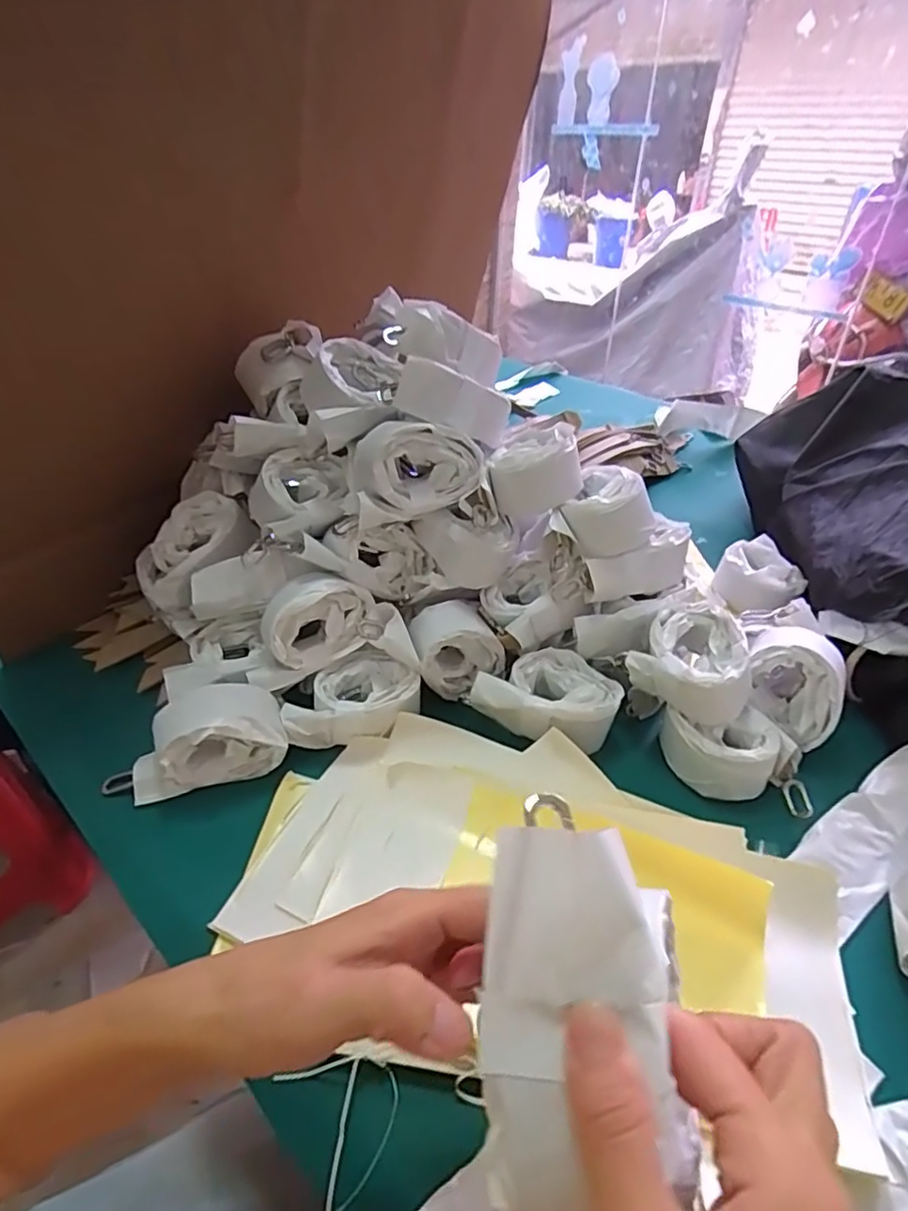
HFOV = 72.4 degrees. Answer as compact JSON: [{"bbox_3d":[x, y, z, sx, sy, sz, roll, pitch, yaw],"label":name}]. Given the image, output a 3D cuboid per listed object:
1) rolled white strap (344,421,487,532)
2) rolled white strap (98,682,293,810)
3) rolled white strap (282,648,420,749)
[{"bbox_3d":[-0.032,-0.114,0.510,0.114,0.068,0.064,-4,37,-8],"label":"rolled white strap"},{"bbox_3d":[-0.200,0.103,0.475,0.137,0.063,0.055,-8,38,-13],"label":"rolled white strap"},{"bbox_3d":[-0.085,0.078,0.521,0.110,0.041,0.067,-4,37,-8],"label":"rolled white strap"}]

